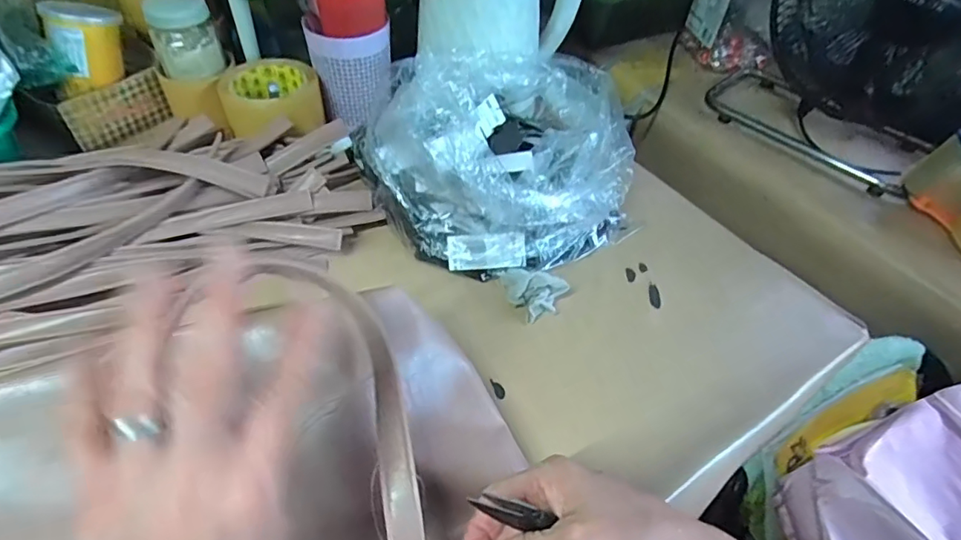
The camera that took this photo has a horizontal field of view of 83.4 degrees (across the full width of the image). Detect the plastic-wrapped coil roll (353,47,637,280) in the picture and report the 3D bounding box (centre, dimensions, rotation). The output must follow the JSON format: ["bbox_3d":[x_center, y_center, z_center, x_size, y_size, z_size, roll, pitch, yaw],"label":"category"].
[{"bbox_3d":[0.042,-0.103,0.528,0.192,0.124,0.261,34,53,26],"label":"plastic-wrapped coil roll"}]

